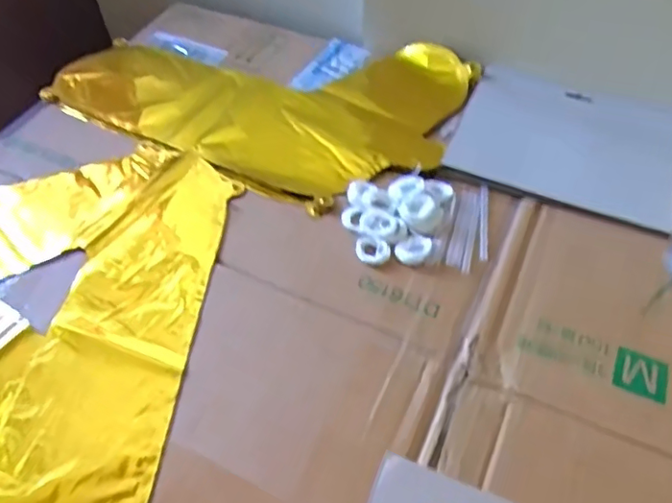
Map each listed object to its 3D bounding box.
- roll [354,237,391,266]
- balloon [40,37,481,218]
[{"bbox_3d":[0.029,-0.001,0.445,0.027,0.004,0.025,-1,52,1],"label":"roll"},{"bbox_3d":[-0.085,-0.164,0.583,0.410,0.016,0.243,19,55,15],"label":"balloon"}]

